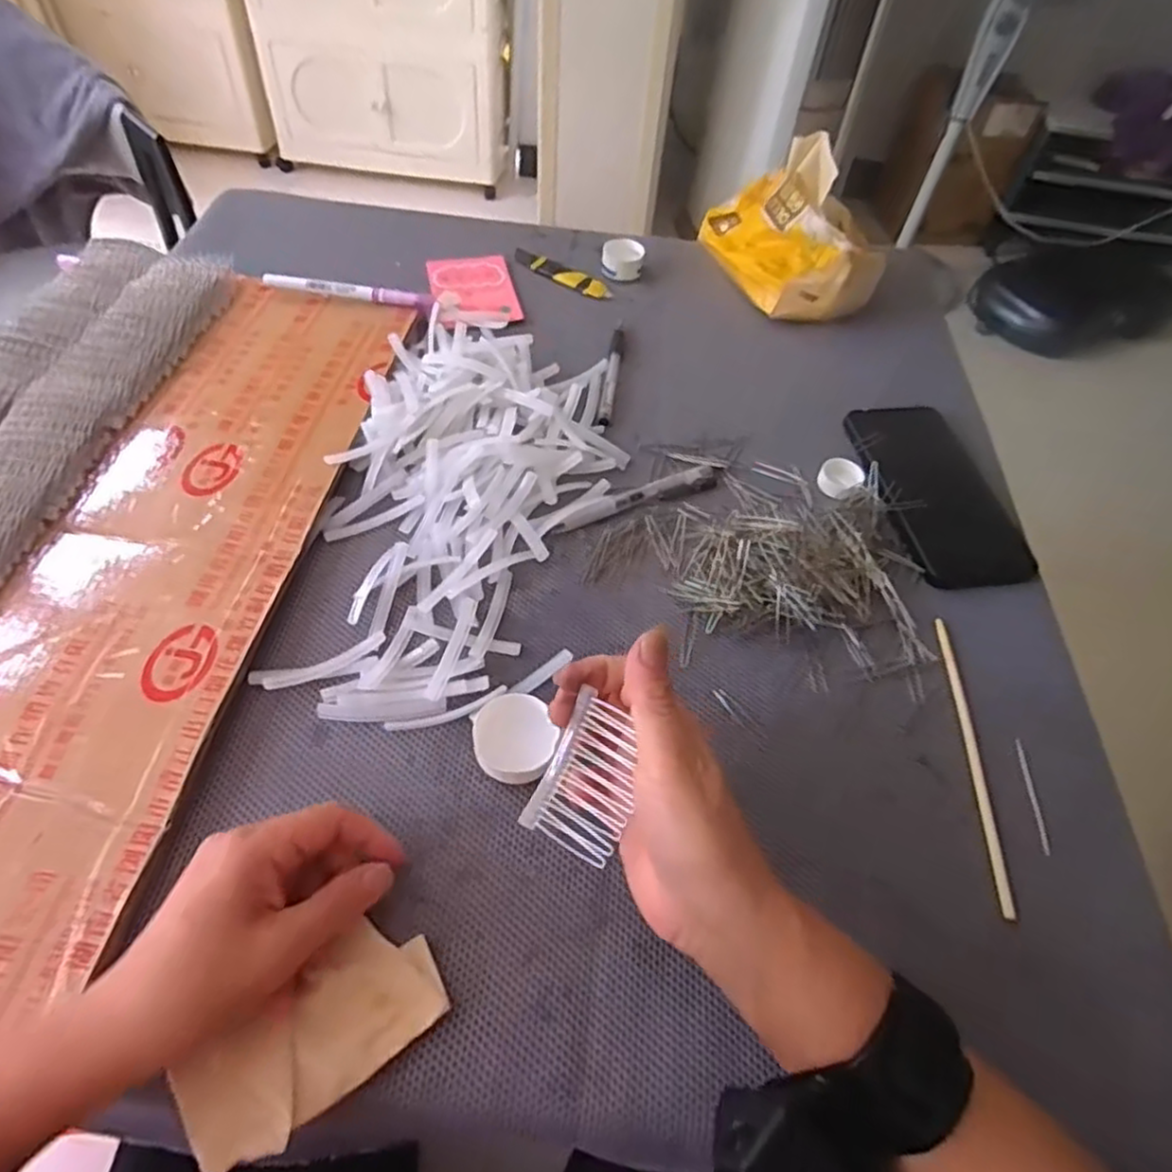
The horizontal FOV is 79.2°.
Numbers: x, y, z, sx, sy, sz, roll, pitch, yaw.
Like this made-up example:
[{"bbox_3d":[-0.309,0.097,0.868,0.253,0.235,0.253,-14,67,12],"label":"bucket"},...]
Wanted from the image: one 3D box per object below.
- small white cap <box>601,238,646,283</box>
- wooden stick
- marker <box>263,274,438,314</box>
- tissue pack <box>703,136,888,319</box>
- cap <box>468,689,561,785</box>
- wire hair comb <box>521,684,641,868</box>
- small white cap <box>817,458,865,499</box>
[{"bbox_3d":[0.034,-0.299,0.650,0.038,0.021,0.036,4,54,-2],"label":"small white cap"},{"bbox_3d":[0.212,0.091,0.389,0.007,0.004,0.171,8,53,0],"label":"wooden stick"},{"bbox_3d":[-0.190,-0.235,0.571,0.137,0.014,0.012,7,53,0],"label":"marker"},{"bbox_3d":[0.180,-0.322,0.616,0.105,0.099,0.158,-17,57,-17],"label":"tissue pack"},{"bbox_3d":[-0.037,0.079,0.365,0.041,0.019,0.051,-18,58,-18],"label":"cap"},{"bbox_3d":[0.002,0.083,0.304,0.043,0.008,0.061,26,88,23],"label":"wire hair comb"},{"bbox_3d":[0.180,-0.077,0.502,0.029,0.010,0.036,26,56,13],"label":"small white cap"}]

